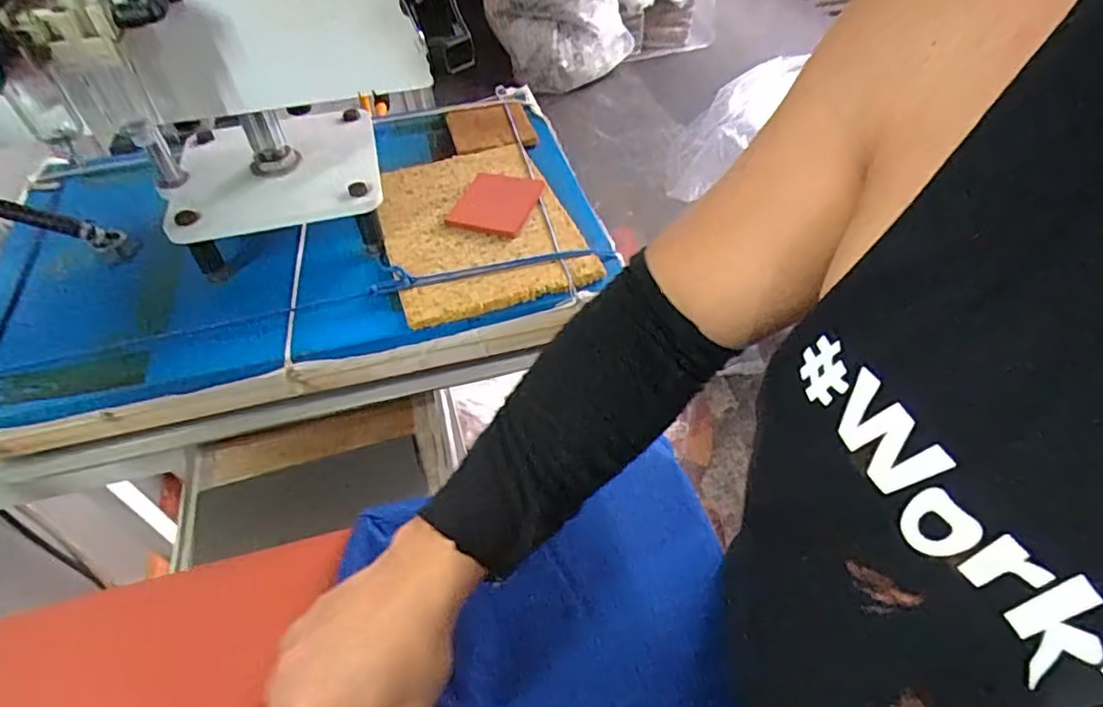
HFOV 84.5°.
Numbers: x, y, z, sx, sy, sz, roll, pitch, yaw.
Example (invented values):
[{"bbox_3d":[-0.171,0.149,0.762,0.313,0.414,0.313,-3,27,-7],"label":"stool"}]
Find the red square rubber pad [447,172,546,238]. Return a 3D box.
[{"bbox_3d":[-0.059,-0.158,0.628,0.078,0.008,0.095,13,50,14],"label":"red square rubber pad"}]

